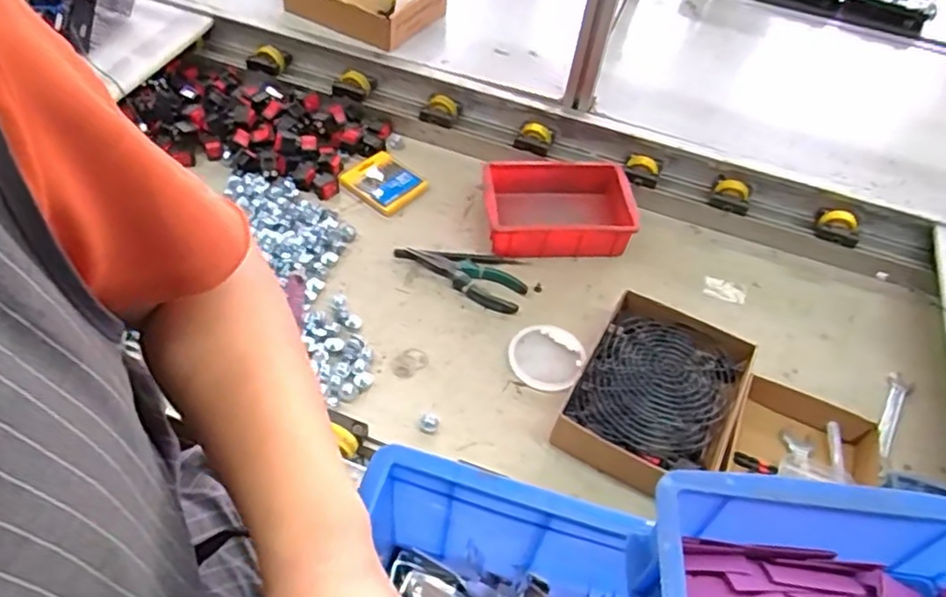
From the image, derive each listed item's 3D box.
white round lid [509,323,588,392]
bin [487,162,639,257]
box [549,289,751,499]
[{"bbox_3d":[0.087,0.068,0.778,0.086,0.012,0.091,4,49,-4],"label":"white round lid"},{"bbox_3d":[0.118,-0.122,0.902,0.199,0.062,0.137,-2,50,-9],"label":"bin"},{"bbox_3d":[0.202,0.109,0.726,0.161,0.047,0.221,26,52,14],"label":"box"}]

